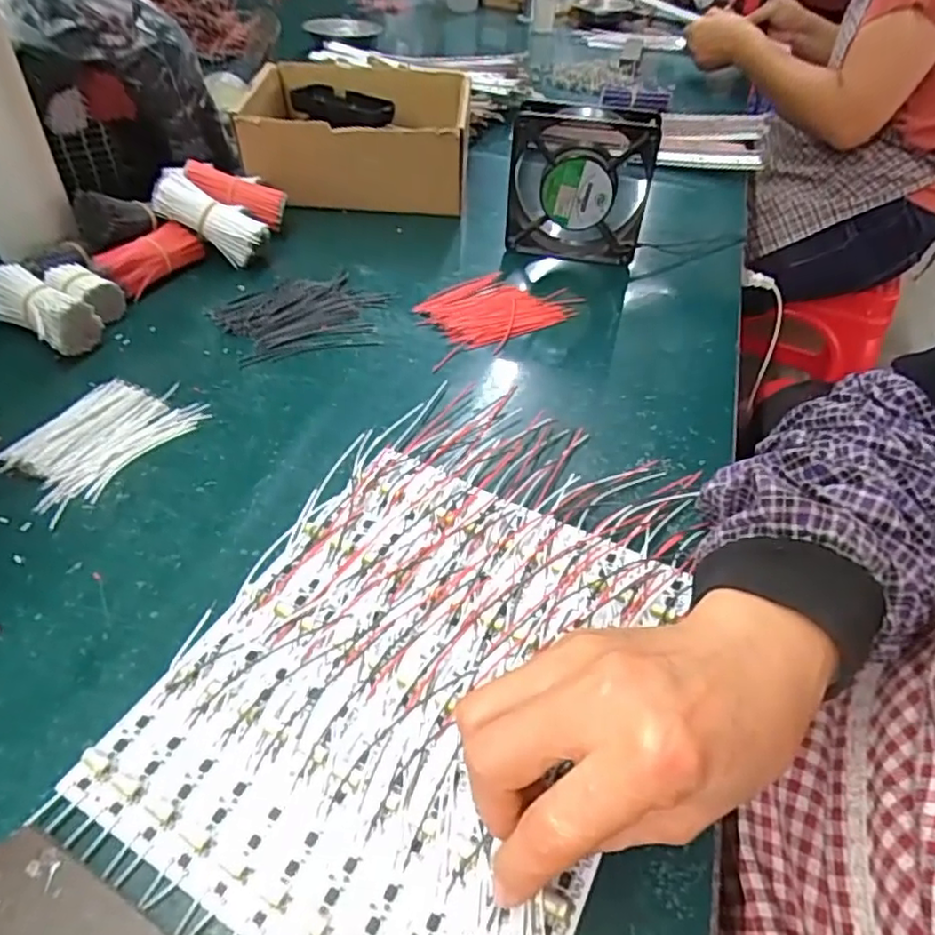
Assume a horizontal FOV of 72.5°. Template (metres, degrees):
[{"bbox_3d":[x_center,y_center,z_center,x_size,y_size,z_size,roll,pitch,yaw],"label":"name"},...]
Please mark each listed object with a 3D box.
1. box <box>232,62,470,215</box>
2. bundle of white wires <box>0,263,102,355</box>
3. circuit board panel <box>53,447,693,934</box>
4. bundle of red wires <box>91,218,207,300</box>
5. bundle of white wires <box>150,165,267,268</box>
[{"bbox_3d":[-0.115,-0.358,0.693,0.224,0.091,0.208,0,44,-3],"label":"box"},{"bbox_3d":[-0.312,-0.115,0.466,0.089,0.036,0.036,24,48,21],"label":"bundle of white wires"},{"bbox_3d":[-0.021,0.091,0.291,0.189,0.010,0.227,22,47,19],"label":"circuit board panel"},{"bbox_3d":[-0.262,-0.173,0.531,0.028,0.033,0.086,20,46,17],"label":"bundle of red wires"},{"bbox_3d":[-0.218,-0.219,0.553,0.093,0.032,0.041,32,44,-11],"label":"bundle of white wires"}]

